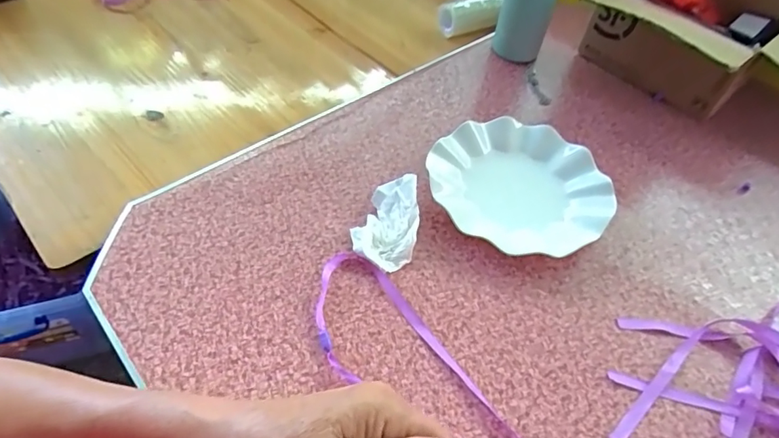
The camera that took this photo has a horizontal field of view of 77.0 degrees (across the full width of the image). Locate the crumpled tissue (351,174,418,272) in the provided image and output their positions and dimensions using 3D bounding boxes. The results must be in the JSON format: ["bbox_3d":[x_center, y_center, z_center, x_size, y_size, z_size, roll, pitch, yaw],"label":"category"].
[{"bbox_3d":[0.000,0.000,0.472,0.058,0.030,0.096,14,52,5],"label":"crumpled tissue"}]

